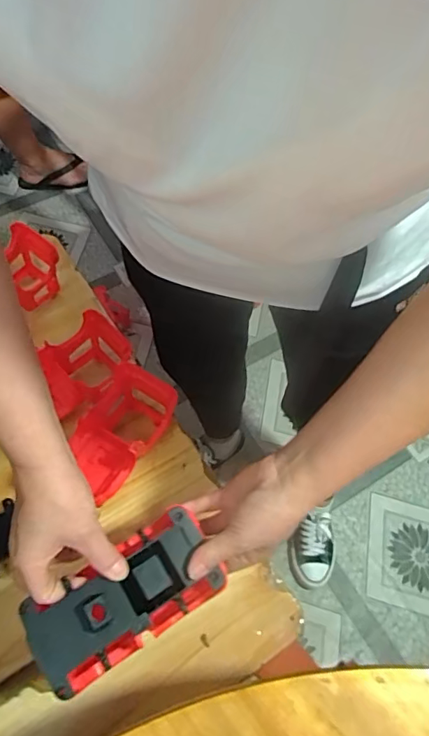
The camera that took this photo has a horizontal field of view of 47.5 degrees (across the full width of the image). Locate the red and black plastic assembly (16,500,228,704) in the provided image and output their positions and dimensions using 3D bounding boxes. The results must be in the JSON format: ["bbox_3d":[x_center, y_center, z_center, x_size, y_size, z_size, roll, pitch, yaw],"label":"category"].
[{"bbox_3d":[-0.072,0.184,0.394,0.148,0.058,0.080,-32,68,-21],"label":"red and black plastic assembly"}]

